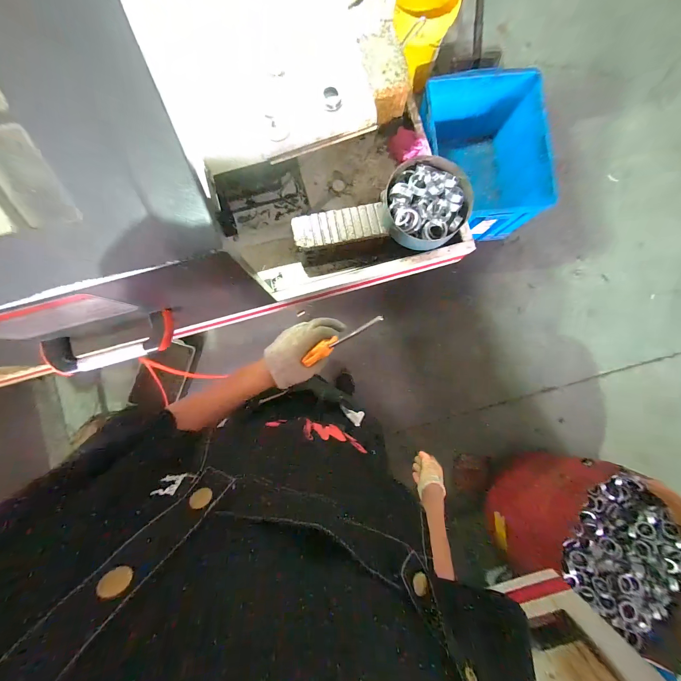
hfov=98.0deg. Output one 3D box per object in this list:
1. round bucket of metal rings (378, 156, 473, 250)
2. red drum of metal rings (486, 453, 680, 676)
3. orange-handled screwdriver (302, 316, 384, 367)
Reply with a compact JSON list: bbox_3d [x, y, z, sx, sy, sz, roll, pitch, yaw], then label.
[{"bbox_3d":[0.202,-0.322,0.696,0.197,0.094,0.181,0,87,0],"label":"round bucket of metal rings"},{"bbox_3d":[0.956,0.723,1.113,0.528,0.429,0.529,19,87,0],"label":"red drum of metal rings"},{"bbox_3d":[0.002,-0.001,0.431,0.130,0.015,0.020,-29,88,9],"label":"orange-handled screwdriver"}]

